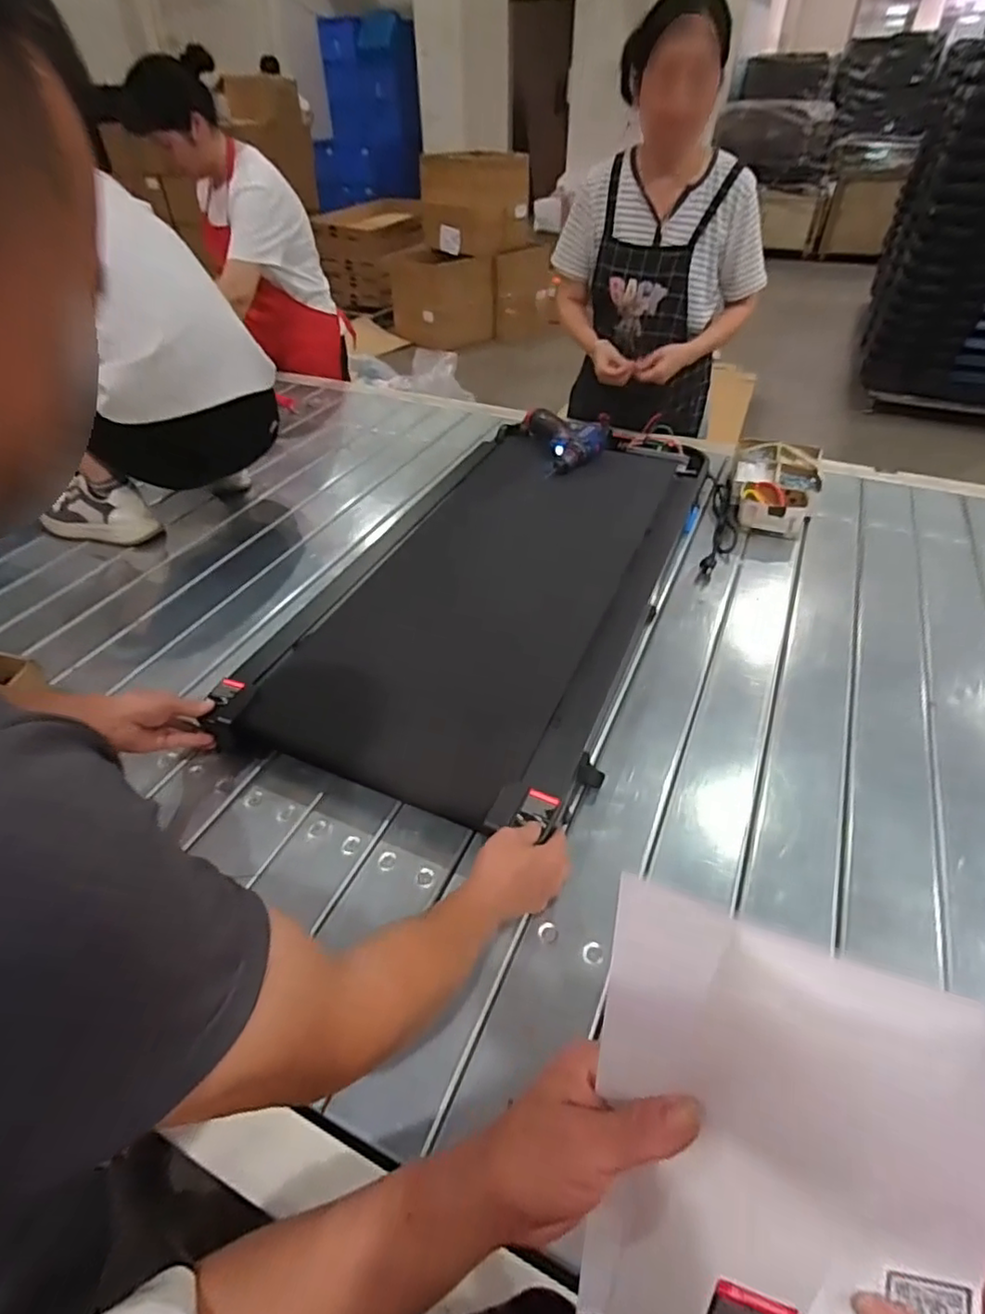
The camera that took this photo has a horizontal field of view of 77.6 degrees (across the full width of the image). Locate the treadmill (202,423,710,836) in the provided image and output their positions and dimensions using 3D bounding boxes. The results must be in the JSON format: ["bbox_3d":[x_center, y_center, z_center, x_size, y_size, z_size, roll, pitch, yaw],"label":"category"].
[{"bbox_3d":[0.041,-0.173,1.086,0.516,0.117,1.020,16,43,17],"label":"treadmill"}]

